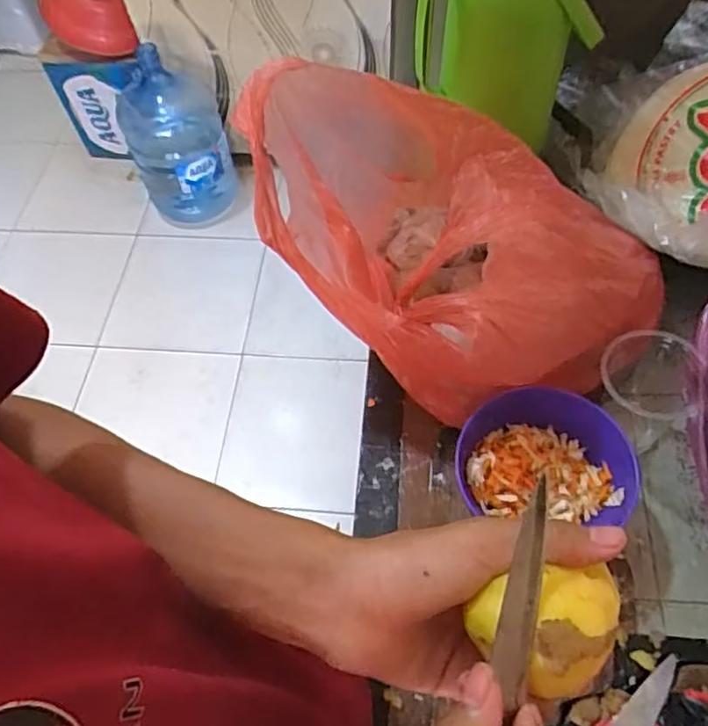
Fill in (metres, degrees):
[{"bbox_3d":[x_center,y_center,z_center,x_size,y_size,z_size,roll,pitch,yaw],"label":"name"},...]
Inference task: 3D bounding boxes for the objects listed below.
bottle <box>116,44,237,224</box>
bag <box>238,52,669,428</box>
[{"bbox_3d":[-0.499,-0.627,1.743,0.265,0.426,0.276,-21,60,-9],"label":"bottle"},{"bbox_3d":[0.094,-0.119,0.597,0.384,0.235,0.234,25,63,17],"label":"bag"}]

